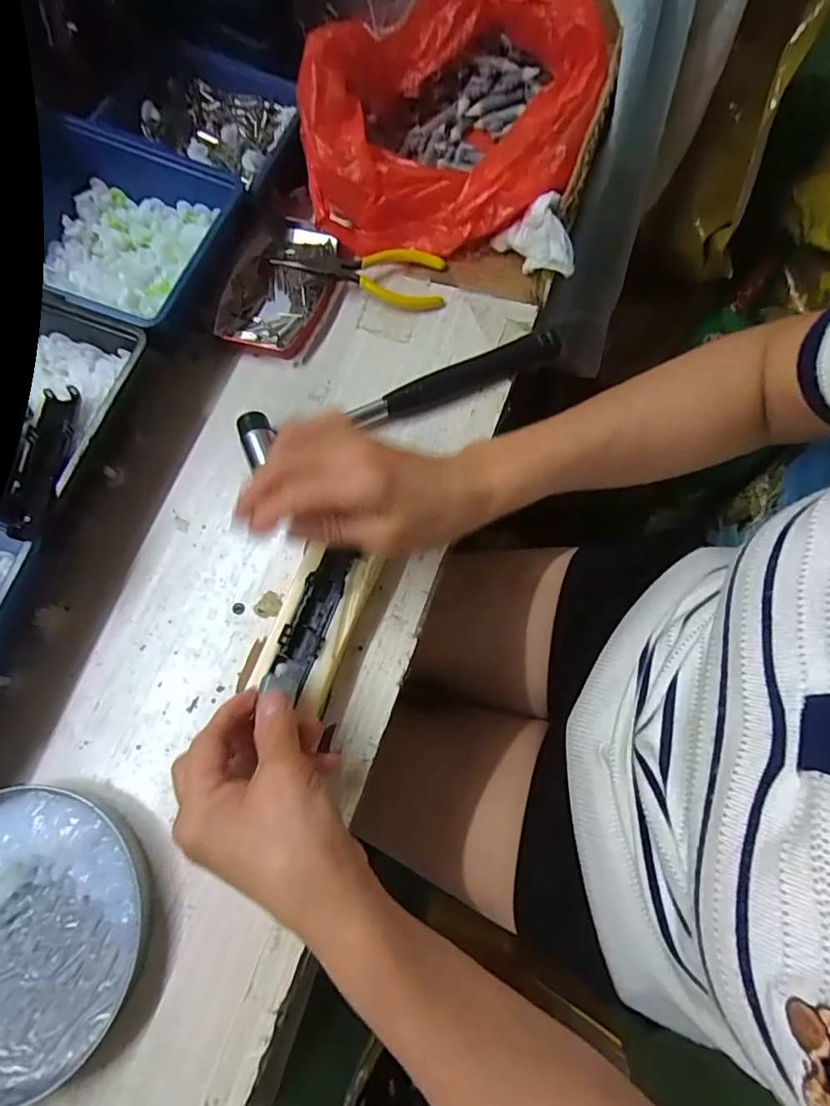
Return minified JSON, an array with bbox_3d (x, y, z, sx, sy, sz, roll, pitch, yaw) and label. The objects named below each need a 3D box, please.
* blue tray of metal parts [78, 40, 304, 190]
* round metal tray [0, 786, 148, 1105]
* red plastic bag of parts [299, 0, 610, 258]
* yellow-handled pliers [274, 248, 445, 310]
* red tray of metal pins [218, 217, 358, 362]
[{"bbox_3d":[-0.171,-0.348,0.430,0.144,0.044,0.122,18,73,9],"label":"blue tray of metal parts"},{"bbox_3d":[-0.218,0.205,0.288,0.134,0.012,0.140,0,73,0],"label":"round metal tray"},{"bbox_3d":[0.025,-0.338,0.412,0.211,0.092,0.190,-4,71,3],"label":"red plastic bag of parts"},{"bbox_3d":[-0.041,-0.214,0.411,0.125,0.019,0.046,2,71,4],"label":"yellow-handled pliers"},{"bbox_3d":[-0.101,-0.207,0.419,0.091,0.023,0.116,24,74,11],"label":"red tray of metal pins"}]

